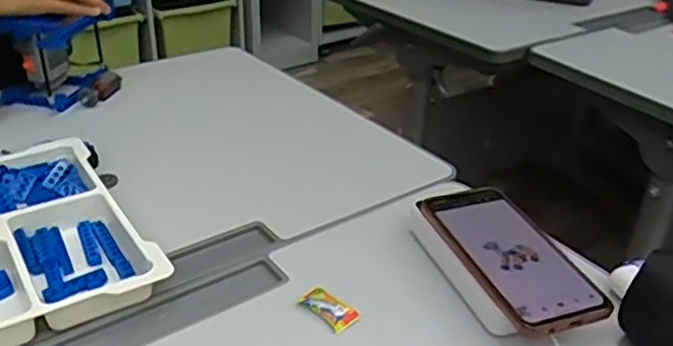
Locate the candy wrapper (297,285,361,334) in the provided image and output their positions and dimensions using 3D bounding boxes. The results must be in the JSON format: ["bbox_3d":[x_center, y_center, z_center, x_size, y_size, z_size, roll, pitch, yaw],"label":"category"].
[{"bbox_3d":[-0.006,0.101,0.502,0.025,0.011,0.048,-24,39,-37],"label":"candy wrapper"}]

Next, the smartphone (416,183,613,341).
[{"bbox_3d":[0.133,0.059,0.512,0.076,0.011,0.168,-12,35,-19],"label":"smartphone"}]

